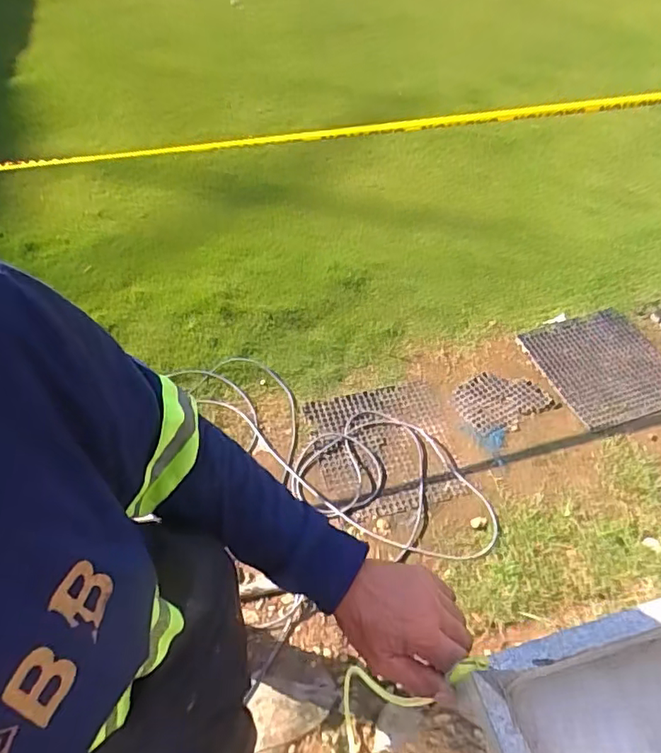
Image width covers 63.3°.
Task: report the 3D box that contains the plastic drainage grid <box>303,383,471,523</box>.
[{"bbox_3d":[0.169,0.247,1.831,0.501,0.041,0.481,-9,50,-10],"label":"plastic drainage grid"}]

